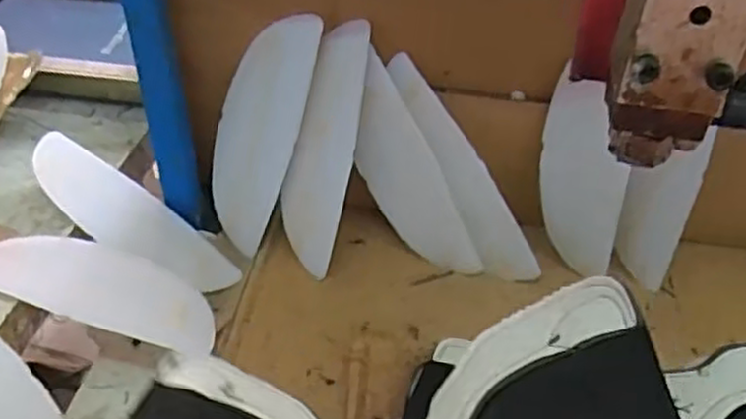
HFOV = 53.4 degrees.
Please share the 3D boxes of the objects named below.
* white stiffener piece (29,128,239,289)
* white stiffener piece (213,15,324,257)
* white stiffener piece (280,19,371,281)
[{"bbox_3d":[-0.209,0.007,0.637,0.206,0.012,0.067,35,47,3],"label":"white stiffener piece"},{"bbox_3d":[-0.098,-0.066,0.625,0.066,0.204,0.008,20,17,8],"label":"white stiffener piece"},{"bbox_3d":[-0.041,-0.051,0.614,0.055,0.205,0.013,15,13,16],"label":"white stiffener piece"}]

